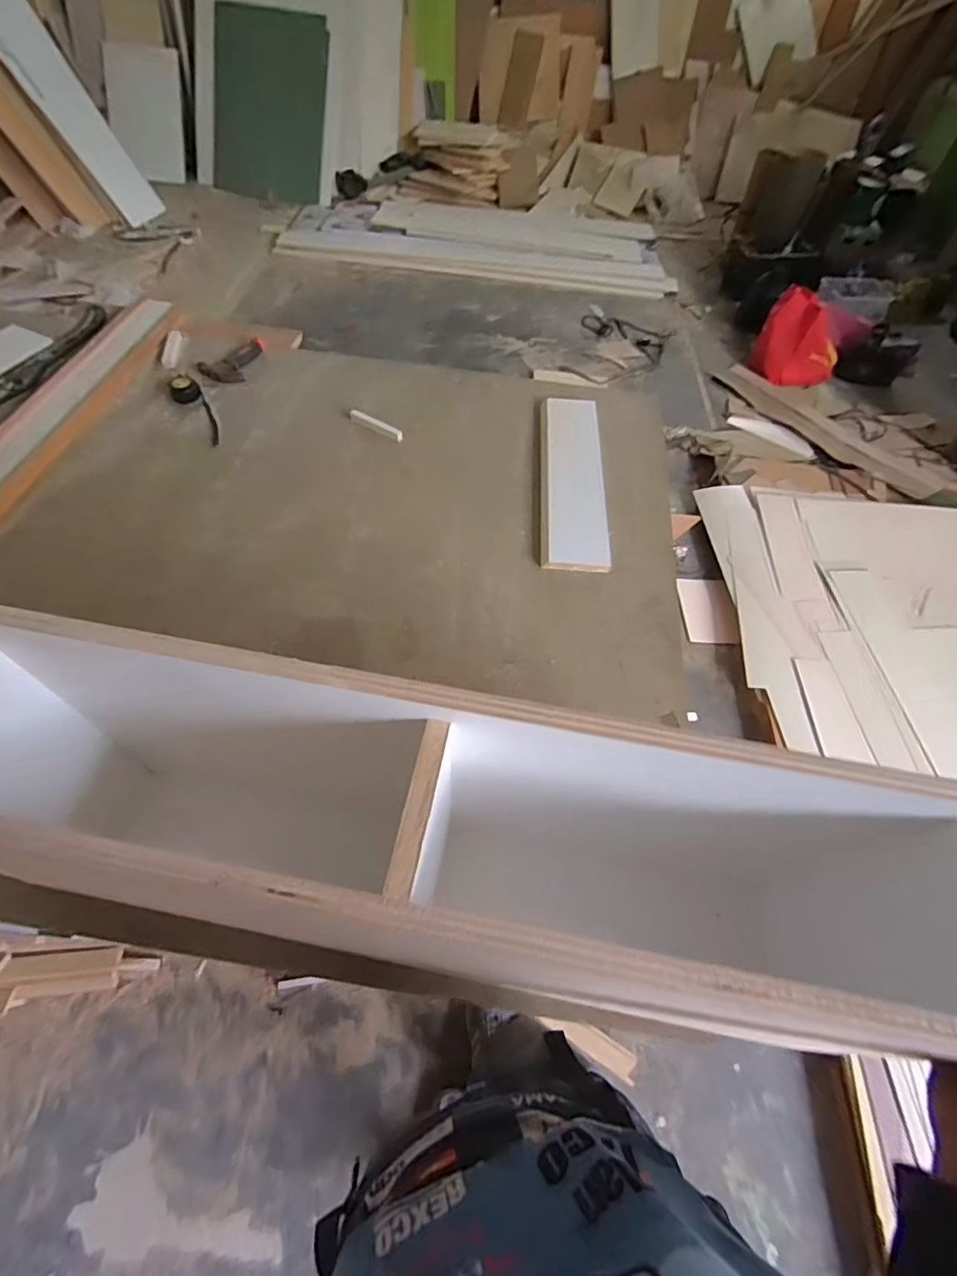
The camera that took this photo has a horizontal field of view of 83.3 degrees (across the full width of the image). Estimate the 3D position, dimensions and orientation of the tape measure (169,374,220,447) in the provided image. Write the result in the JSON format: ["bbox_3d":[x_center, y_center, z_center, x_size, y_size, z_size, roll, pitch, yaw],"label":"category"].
[{"bbox_3d":[-0.570,-0.464,1.099,0.059,0.033,0.209,-31,78,-21],"label":"tape measure"}]

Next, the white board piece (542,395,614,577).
[{"bbox_3d":[0.183,-0.323,1.046,0.119,0.029,0.471,4,56,-1],"label":"white board piece"}]

